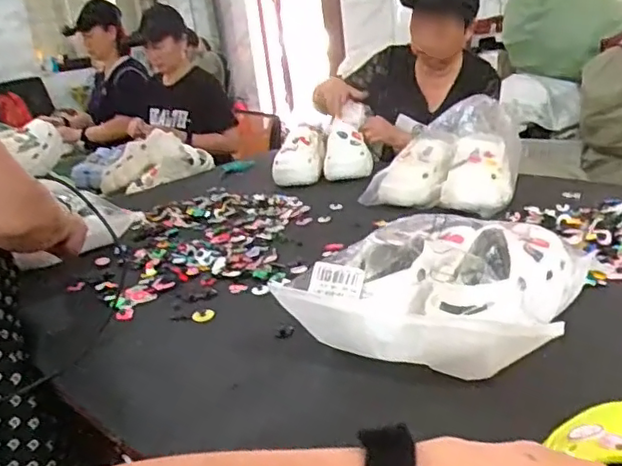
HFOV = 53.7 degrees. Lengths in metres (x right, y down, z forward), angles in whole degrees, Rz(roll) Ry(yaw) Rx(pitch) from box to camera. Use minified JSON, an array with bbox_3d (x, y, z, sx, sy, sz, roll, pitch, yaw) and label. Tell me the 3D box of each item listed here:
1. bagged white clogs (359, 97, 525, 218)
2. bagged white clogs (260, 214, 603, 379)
[{"bbox_3d":[0.275,-0.159,1.240,0.274,0.154,0.270,4,23,29],"label":"bagged white clogs"},{"bbox_3d":[0.152,0.058,0.746,0.309,0.114,0.236,3,22,27],"label":"bagged white clogs"}]

